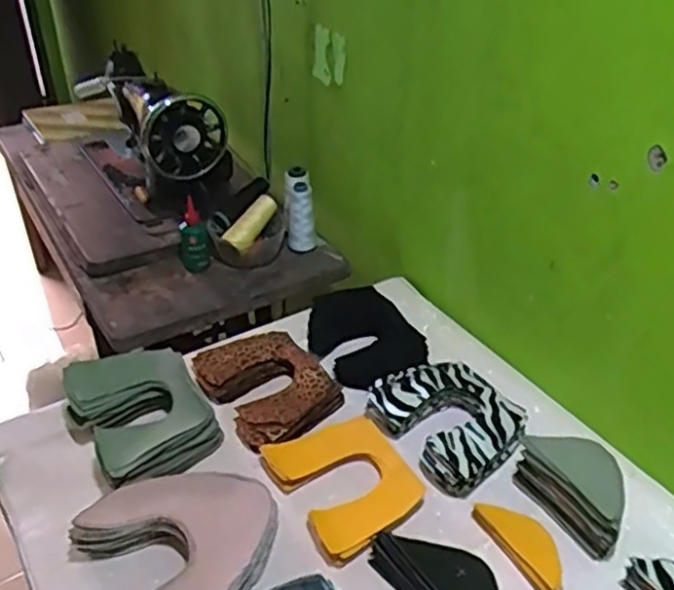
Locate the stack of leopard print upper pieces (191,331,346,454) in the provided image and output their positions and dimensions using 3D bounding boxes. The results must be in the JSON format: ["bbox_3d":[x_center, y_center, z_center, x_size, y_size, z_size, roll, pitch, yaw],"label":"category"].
[{"bbox_3d":[-0.083,0.106,0.855,0.135,0.032,0.172,-22,42,-29],"label":"stack of leopard print upper pieces"}]

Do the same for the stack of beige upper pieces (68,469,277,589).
[{"bbox_3d":[-0.138,0.237,0.666,0.175,0.058,0.169,-23,42,-29],"label":"stack of beige upper pieces"}]

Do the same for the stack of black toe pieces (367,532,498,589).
[{"bbox_3d":[0.101,0.262,0.635,0.076,0.028,0.146,-24,43,-31],"label":"stack of black toe pieces"}]

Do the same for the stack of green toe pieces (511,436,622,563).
[{"bbox_3d":[0.241,0.188,0.704,0.055,0.066,0.126,-19,40,-26],"label":"stack of green toe pieces"}]

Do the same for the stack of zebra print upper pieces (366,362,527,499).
[{"bbox_3d":[0.124,0.136,0.794,0.133,0.046,0.162,-24,43,-31],"label":"stack of zebra print upper pieces"}]

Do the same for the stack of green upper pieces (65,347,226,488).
[{"bbox_3d":[-0.217,0.138,0.792,0.135,0.073,0.168,-22,42,-29],"label":"stack of green upper pieces"}]

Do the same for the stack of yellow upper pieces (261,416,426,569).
[{"bbox_3d":[0.008,0.192,0.736,0.130,0.025,0.151,-20,41,-27],"label":"stack of yellow upper pieces"}]

